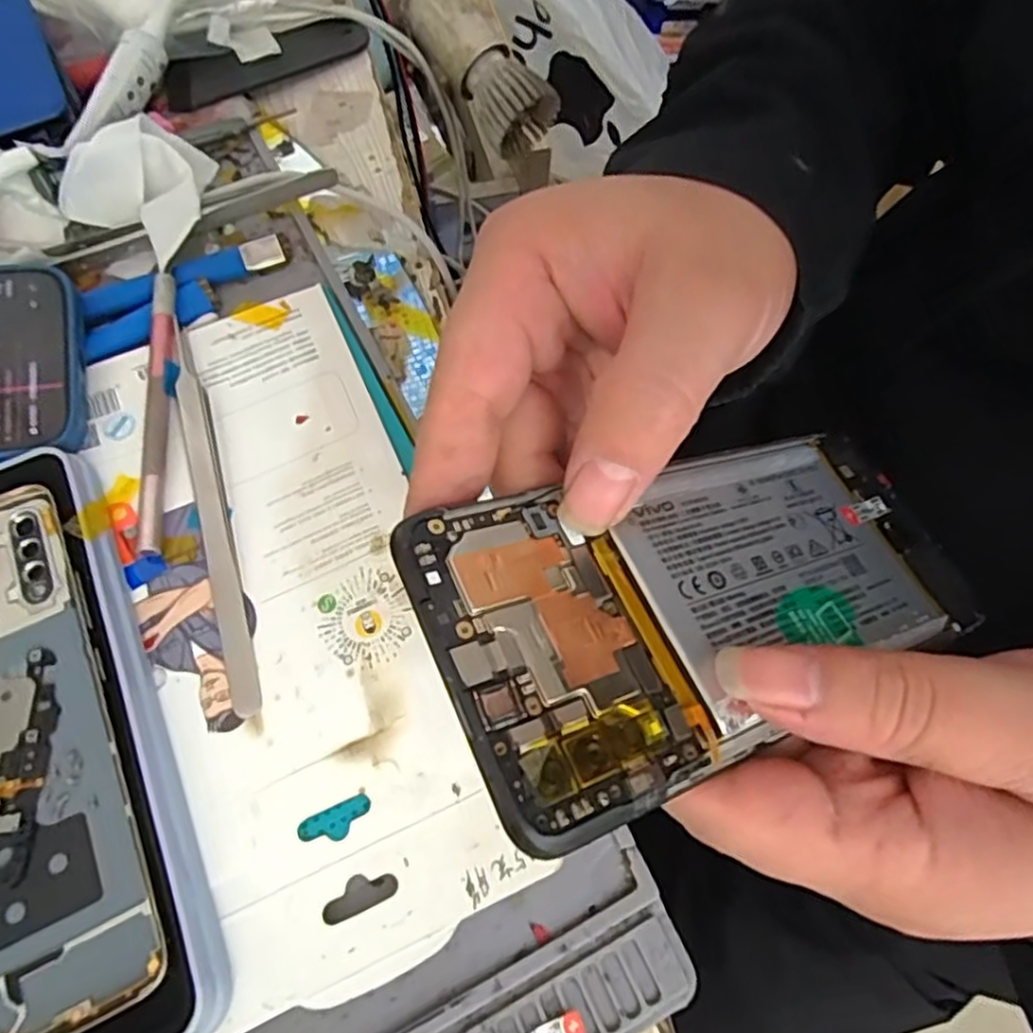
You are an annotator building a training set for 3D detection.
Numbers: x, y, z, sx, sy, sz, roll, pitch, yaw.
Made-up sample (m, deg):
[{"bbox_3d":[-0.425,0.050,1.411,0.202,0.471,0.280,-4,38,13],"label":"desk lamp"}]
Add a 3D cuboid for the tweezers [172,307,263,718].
[{"bbox_3d":[-0.109,-0.009,0.241,0.013,0.012,0.156,-17,67,-7],"label":"tweezers"}]

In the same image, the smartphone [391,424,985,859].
[{"bbox_3d":[0.052,0.014,0.170,0.155,0.004,0.070,-17,65,-31],"label":"smartphone"}]

